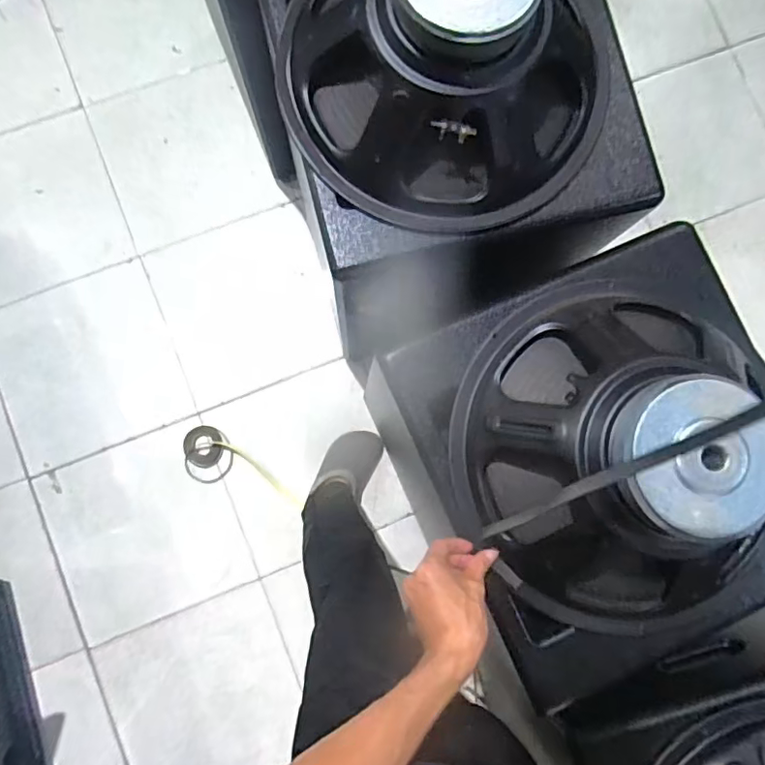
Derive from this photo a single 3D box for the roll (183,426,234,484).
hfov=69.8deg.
[{"bbox_3d":[-0.396,0.165,1.256,0.106,0.024,0.130,-9,86,-2],"label":"roll"}]

